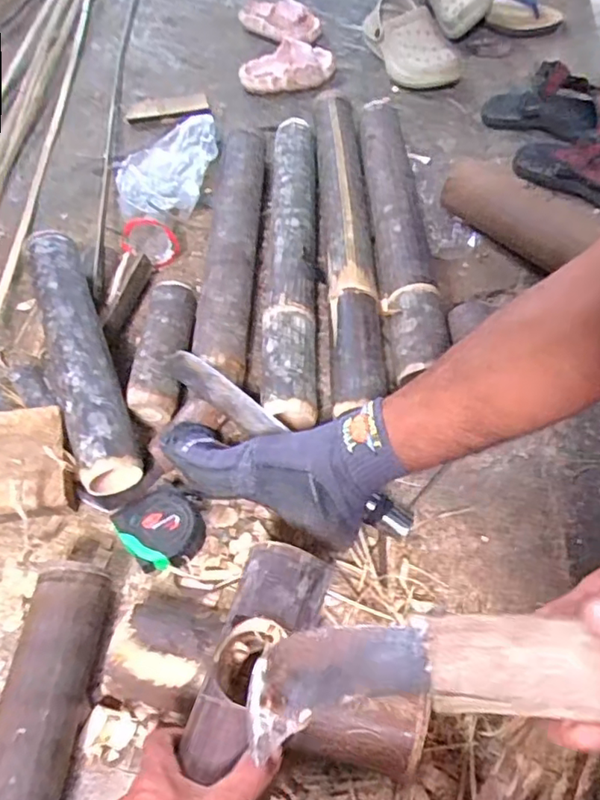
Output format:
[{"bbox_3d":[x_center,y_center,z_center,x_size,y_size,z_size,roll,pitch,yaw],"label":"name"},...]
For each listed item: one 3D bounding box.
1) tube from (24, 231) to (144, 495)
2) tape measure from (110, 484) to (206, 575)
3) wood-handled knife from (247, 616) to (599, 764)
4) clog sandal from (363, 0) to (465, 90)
[{"bbox_3d":[-0.255,-0.057,0.682,0.063,0.060,0.343,-19,59,-12],"label":"tube"},{"bbox_3d":[-0.144,0.131,0.620,0.085,0.038,0.092,0,57,0],"label":"tape measure"},{"bbox_3d":[0.074,0.126,0.267,0.212,0.026,0.048,-11,55,18],"label":"wood-handled knife"},{"bbox_3d":[0.215,-0.669,1.104,0.131,0.083,0.230,-21,59,-14],"label":"clog sandal"}]

